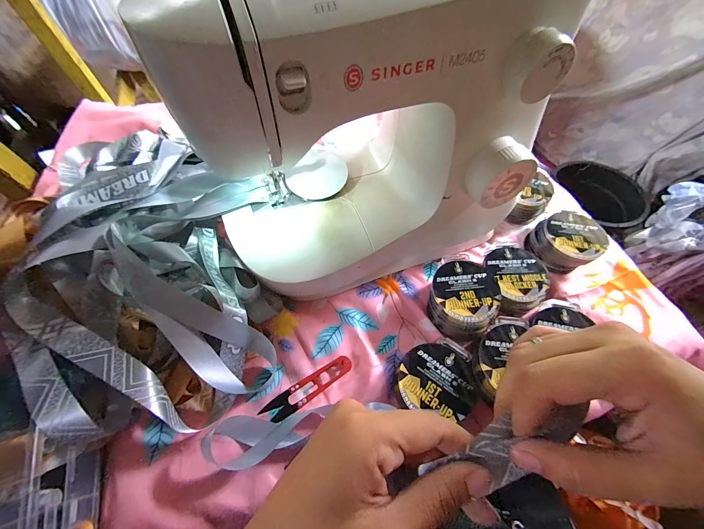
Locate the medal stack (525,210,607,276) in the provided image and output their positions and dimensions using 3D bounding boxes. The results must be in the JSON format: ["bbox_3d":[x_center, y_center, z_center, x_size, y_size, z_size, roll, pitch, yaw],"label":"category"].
[{"bbox_3d":[0.286,-0.033,0.396,0.078,0.040,0.075,-22,64,-14],"label":"medal stack"}]

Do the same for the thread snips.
[{"bbox_3d":[-0.046,0.130,0.315,0.101,0.011,0.023,-29,66,-17],"label":"thread snips"}]

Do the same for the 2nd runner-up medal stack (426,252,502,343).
[{"bbox_3d":[0.126,0.040,0.351,0.077,0.041,0.084,37,66,17],"label":"2nd runner-up medal stack"}]

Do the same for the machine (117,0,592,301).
[{"bbox_3d":[0.028,-0.113,0.305,0.331,0.267,0.151,-17,63,-11],"label":"machine"}]

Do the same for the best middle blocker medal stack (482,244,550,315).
[{"bbox_3d":[0.200,0.015,0.370,0.070,0.028,0.090,-9,62,-7],"label":"best middle blocker medal stack"}]

